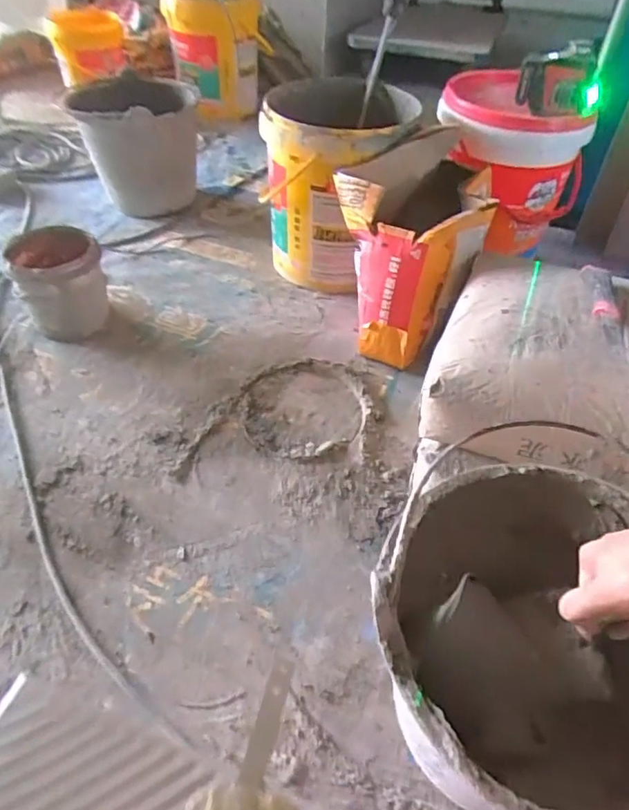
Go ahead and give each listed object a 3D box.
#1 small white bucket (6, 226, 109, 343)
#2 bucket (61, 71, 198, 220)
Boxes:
[{"bbox_3d":[-0.471,-0.223,1.010,0.151,0.165,0.139,2,49,-2],"label":"small white bucket"},{"bbox_3d":[-0.422,-0.629,1.299,0.273,0.290,0.234,-5,49,-8],"label":"bucket"}]

